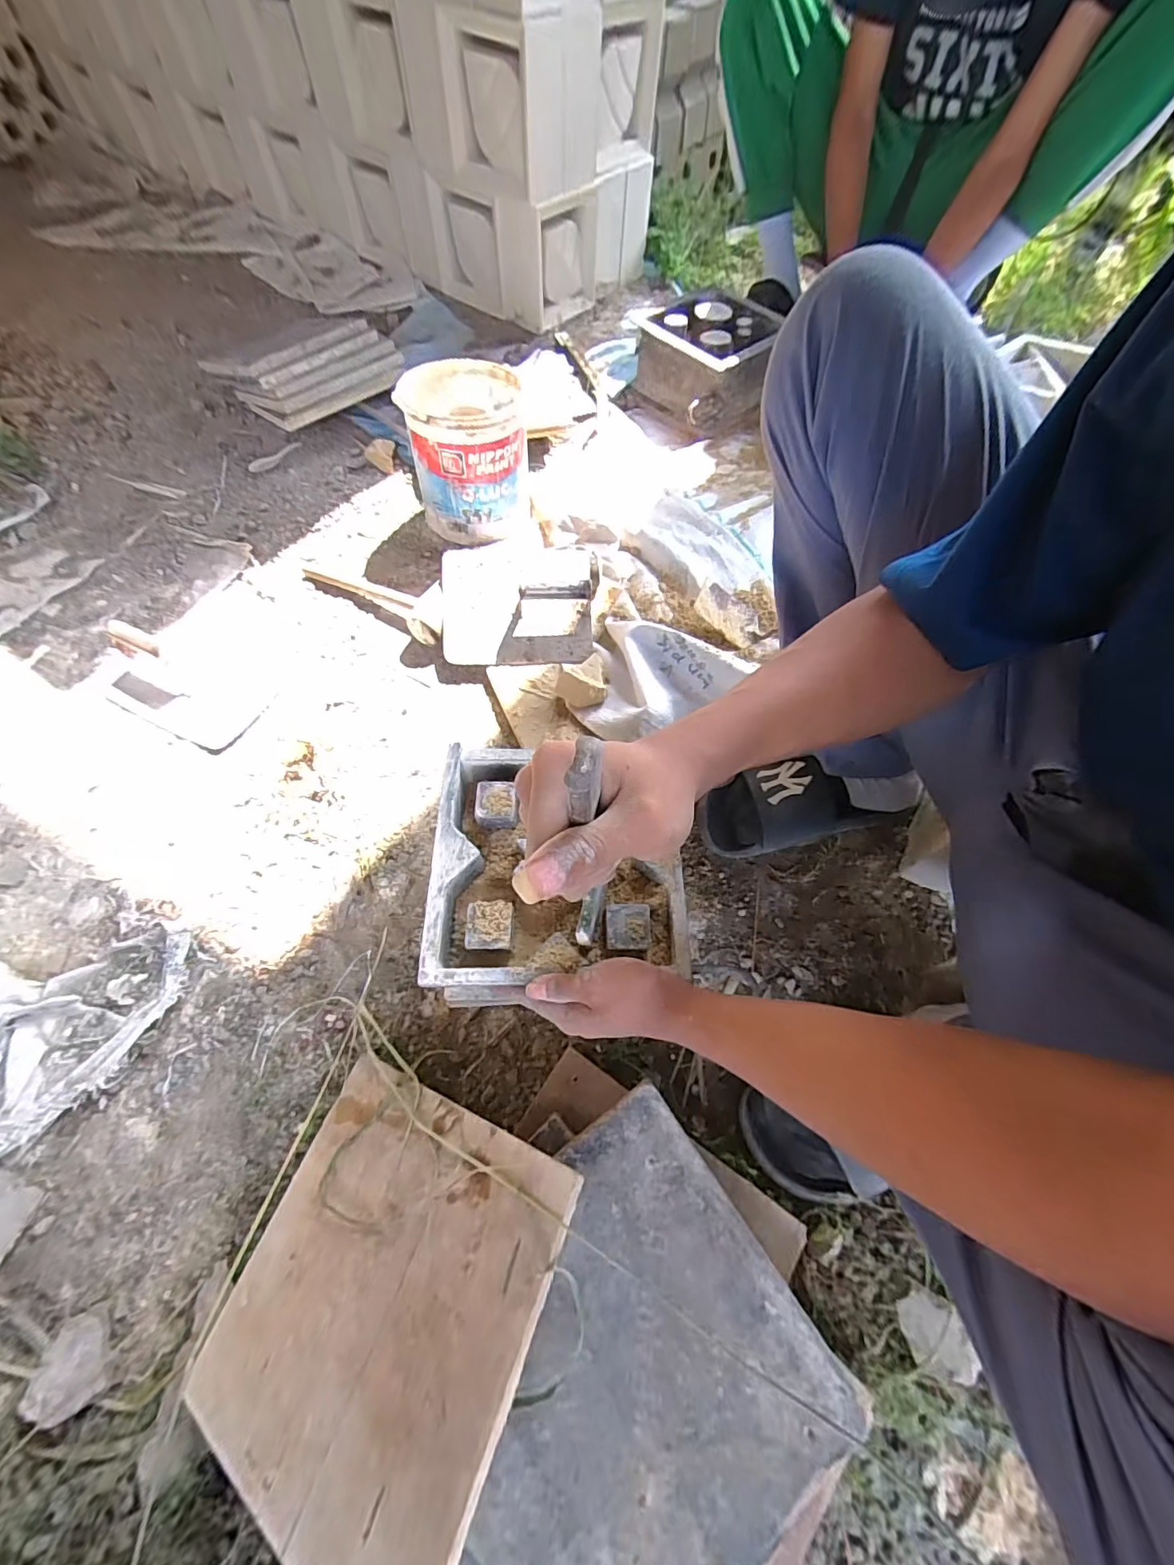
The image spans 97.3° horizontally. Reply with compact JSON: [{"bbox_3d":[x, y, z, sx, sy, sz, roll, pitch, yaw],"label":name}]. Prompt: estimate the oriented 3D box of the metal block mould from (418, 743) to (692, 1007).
[{"bbox_3d":[-0.028,0.080,0.492,0.223,0.049,0.234,0,64,-3],"label":"metal block mould"}]

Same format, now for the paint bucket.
[{"bbox_3d":[-0.183,-0.515,0.823,0.163,0.196,0.174,1,64,-2],"label":"paint bucket"}]

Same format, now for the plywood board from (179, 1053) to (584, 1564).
[{"bbox_3d":[-0.157,0.369,0.383,0.250,0.007,0.239,4,53,32],"label":"plywood board"}]

